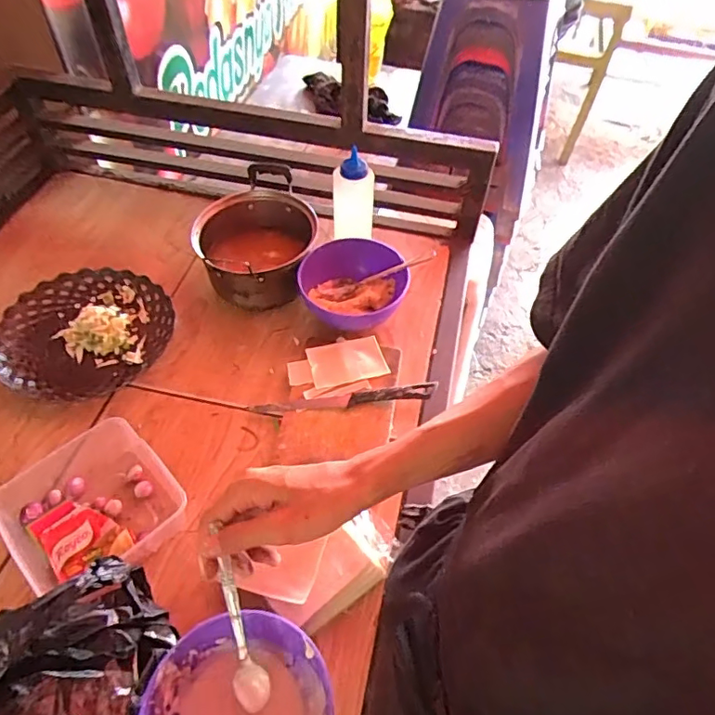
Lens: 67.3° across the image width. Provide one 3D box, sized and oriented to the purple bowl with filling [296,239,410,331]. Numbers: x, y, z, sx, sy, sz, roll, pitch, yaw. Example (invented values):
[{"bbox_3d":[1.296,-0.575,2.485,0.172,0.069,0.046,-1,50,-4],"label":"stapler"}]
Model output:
[{"bbox_3d":[-0.005,-0.089,0.762,0.146,0.084,0.137,2,52,-3],"label":"purple bowl with filling"}]

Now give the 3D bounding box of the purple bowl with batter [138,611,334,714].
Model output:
[{"bbox_3d":[-0.094,0.302,0.459,0.148,0.071,0.136,1,52,-1],"label":"purple bowl with batter"}]

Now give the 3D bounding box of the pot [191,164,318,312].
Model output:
[{"bbox_3d":[-0.150,-0.194,0.811,0.166,0.126,0.251,3,52,0],"label":"pot"}]

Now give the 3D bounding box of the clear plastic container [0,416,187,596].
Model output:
[{"bbox_3d":[-0.290,0.160,0.585,0.159,0.050,0.154,-36,62,-26],"label":"clear plastic container"}]

